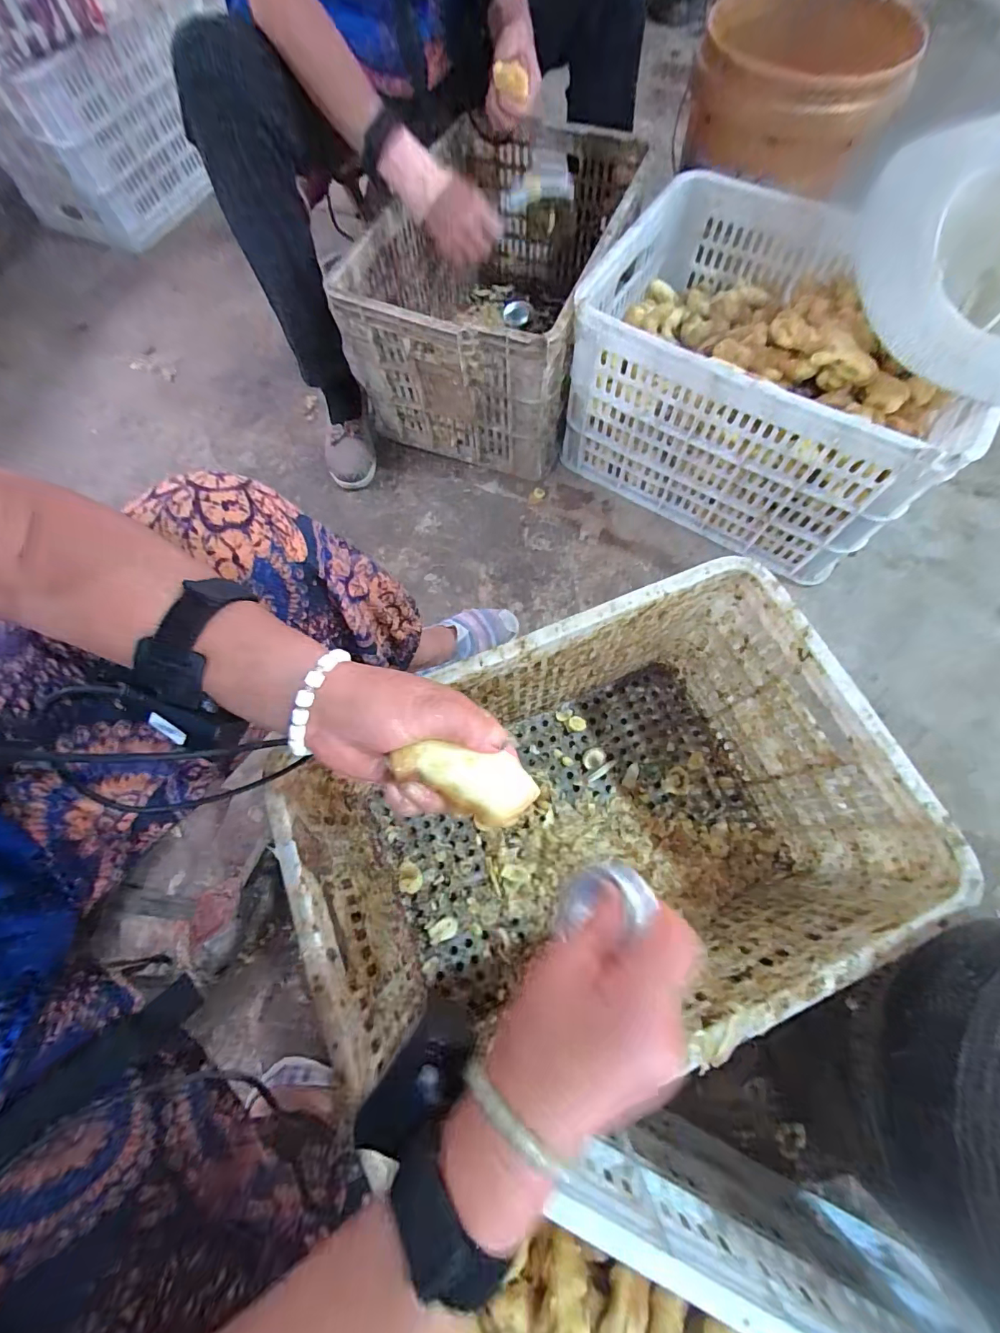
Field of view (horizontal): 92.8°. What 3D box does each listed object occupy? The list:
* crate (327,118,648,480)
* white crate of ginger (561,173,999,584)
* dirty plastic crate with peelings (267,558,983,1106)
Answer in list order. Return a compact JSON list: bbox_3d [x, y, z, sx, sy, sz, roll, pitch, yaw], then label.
[{"bbox_3d":[-0.003,-0.670,0.867,0.363,0.282,0.579,17,70,8],"label":"crate"},{"bbox_3d":[0.414,-0.451,0.766,0.517,0.286,0.381,31,74,12],"label":"white crate of ginger"},{"bbox_3d":[0.094,0.178,0.534,0.517,0.283,0.351,-22,70,-7],"label":"dirty plastic crate with peelings"}]

